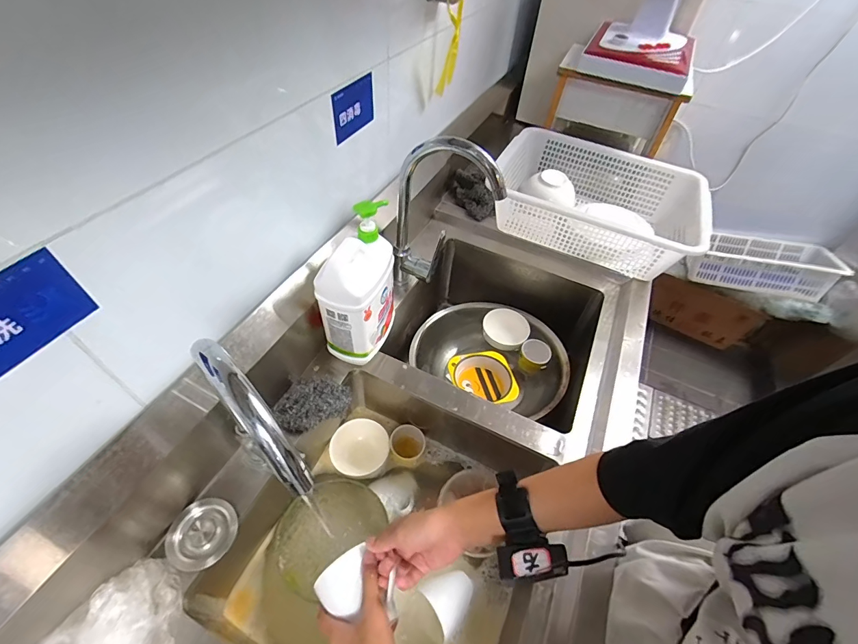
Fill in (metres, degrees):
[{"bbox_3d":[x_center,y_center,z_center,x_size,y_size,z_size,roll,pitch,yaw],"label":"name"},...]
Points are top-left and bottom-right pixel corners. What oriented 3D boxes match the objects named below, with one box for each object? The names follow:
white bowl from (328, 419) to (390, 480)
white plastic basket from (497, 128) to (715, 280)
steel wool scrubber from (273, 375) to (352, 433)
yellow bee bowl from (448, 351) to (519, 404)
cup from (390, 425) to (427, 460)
[{"bbox_3d":[-0.136,0.252,0.766,0.104,0.063,0.107,2,50,-3],"label":"white bowl"},{"bbox_3d":[0.377,-0.297,0.953,0.447,0.143,0.366,23,52,14],"label":"white plastic basket"},{"bbox_3d":[-0.191,0.131,0.642,0.118,0.046,0.072,-27,57,-25],"label":"steel wool scrubber"},{"bbox_3d":[0.119,0.130,0.874,0.134,0.036,0.133,-7,51,-11],"label":"yellow bee bowl"},{"bbox_3d":[-0.044,0.252,0.784,0.069,0.059,0.066,2,50,-3],"label":"cup"}]

